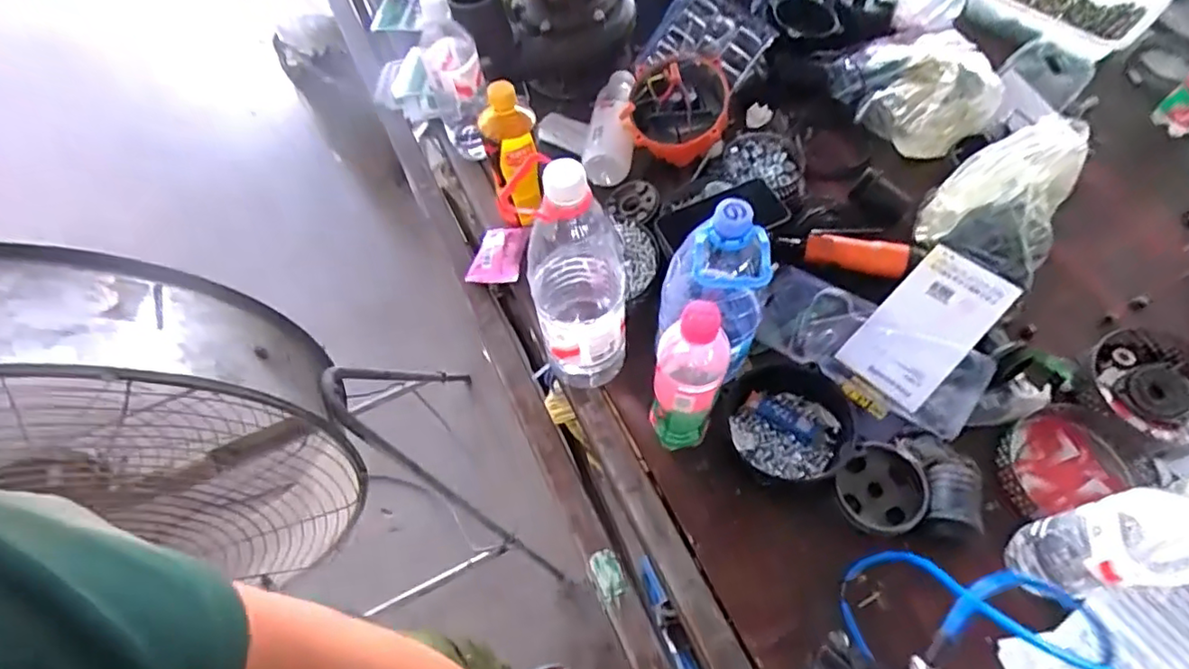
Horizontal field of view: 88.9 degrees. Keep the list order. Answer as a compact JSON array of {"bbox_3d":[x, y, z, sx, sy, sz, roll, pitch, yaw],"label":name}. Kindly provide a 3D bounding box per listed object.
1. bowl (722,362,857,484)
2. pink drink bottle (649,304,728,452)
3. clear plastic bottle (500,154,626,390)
[{"bbox_3d":[0.195,0.094,0.620,0.114,0.067,0.115,-2,62,3],"label":"bowl"},{"bbox_3d":[0.085,0.050,0.568,0.064,0.244,0.054,8,63,8],"label":"pink drink bottle"},{"bbox_3d":[-0.018,-0.044,0.585,0.091,0.297,0.081,-7,62,0],"label":"clear plastic bottle"}]

